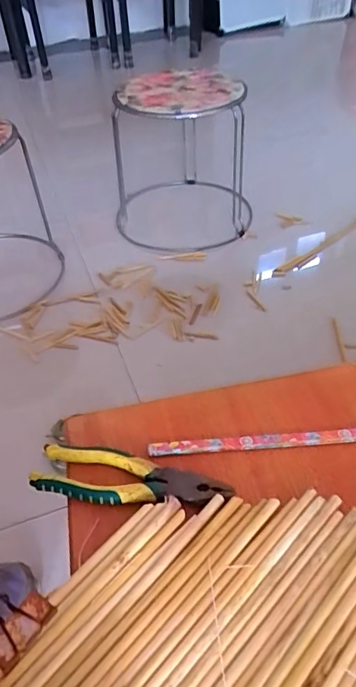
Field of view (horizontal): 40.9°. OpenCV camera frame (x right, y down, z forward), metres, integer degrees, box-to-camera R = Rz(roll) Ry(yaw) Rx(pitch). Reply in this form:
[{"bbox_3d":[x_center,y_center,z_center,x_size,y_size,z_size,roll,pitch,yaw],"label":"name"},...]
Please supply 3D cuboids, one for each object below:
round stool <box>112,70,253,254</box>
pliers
[{"bbox_3d":[0.030,-0.473,1.190,0.372,0.329,0.385,-2,46,2],"label":"round stool"},{"bbox_3d":[-0.044,0.132,0.451,0.183,0.023,0.048,6,46,9],"label":"pliers"}]

